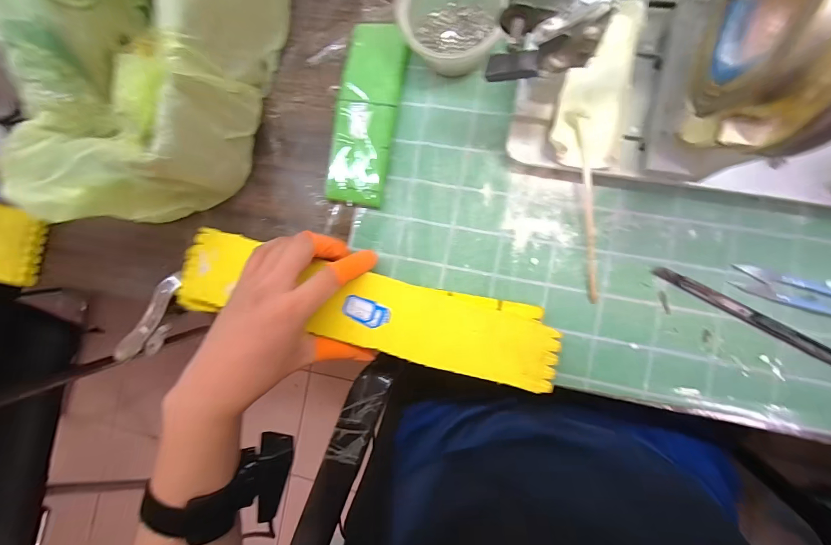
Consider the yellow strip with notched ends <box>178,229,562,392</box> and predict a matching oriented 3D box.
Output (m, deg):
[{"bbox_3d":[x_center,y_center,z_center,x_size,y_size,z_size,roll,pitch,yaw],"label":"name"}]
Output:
[{"bbox_3d":[-0.052,0.030,0.318,0.348,0.019,0.068,13,87,8],"label":"yellow strip with notched ends"}]

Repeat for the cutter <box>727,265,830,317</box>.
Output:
[{"bbox_3d":[0.312,0.017,0.281,0.095,0.013,0.024,20,88,9],"label":"cutter"}]

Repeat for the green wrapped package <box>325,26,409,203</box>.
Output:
[{"bbox_3d":[-0.047,-0.155,0.346,0.060,0.016,0.177,7,86,9],"label":"green wrapped package"}]

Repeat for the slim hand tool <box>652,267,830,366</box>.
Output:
[{"bbox_3d":[0.276,0.035,0.289,0.152,0.004,0.013,31,90,10],"label":"slim hand tool"}]

